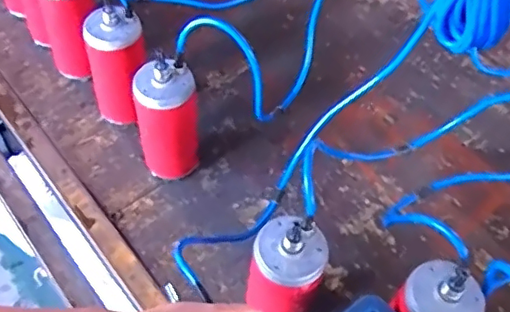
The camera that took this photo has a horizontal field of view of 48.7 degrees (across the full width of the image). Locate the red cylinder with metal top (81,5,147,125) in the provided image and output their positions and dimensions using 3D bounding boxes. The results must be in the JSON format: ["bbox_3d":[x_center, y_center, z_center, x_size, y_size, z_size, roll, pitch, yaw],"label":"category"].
[{"bbox_3d":[-0.192,-0.120,0.797,0.077,0.190,0.061,-11,55,-12],"label":"red cylinder with metal top"}]

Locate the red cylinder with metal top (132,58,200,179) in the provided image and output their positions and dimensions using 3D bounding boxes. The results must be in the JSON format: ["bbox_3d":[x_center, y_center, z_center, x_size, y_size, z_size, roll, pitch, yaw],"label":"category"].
[{"bbox_3d":[-0.113,-0.036,0.743,0.077,0.183,0.069,-5,54,-7],"label":"red cylinder with metal top"}]

